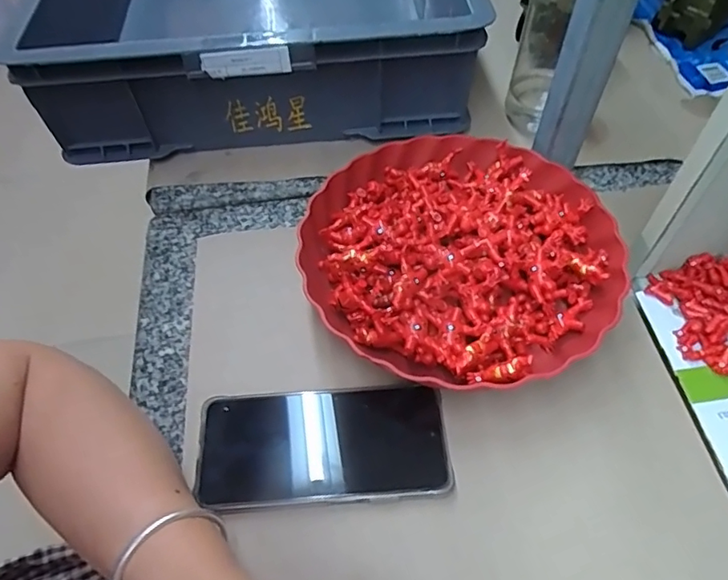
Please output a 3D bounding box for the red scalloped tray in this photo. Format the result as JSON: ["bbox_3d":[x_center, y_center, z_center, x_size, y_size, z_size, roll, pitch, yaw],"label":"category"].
[{"bbox_3d":[0.074,-0.034,0.433,0.235,0.060,0.232,-24,58,-15],"label":"red scalloped tray"}]

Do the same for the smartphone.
[{"bbox_3d":[-0.028,0.104,0.366,0.165,0.016,0.079,-5,55,-1],"label":"smartphone"}]

